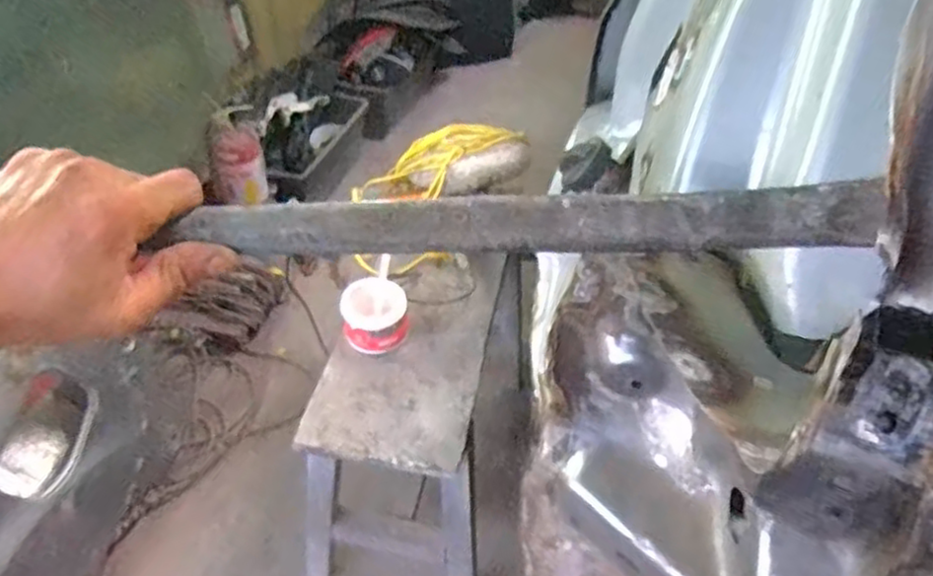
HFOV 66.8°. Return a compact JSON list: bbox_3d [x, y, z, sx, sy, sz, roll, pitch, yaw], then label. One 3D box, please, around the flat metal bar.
[{"bbox_3d":[0.032,-0.033,0.365,0.353,0.029,0.011,-1,8,2],"label":"flat metal bar"}]

